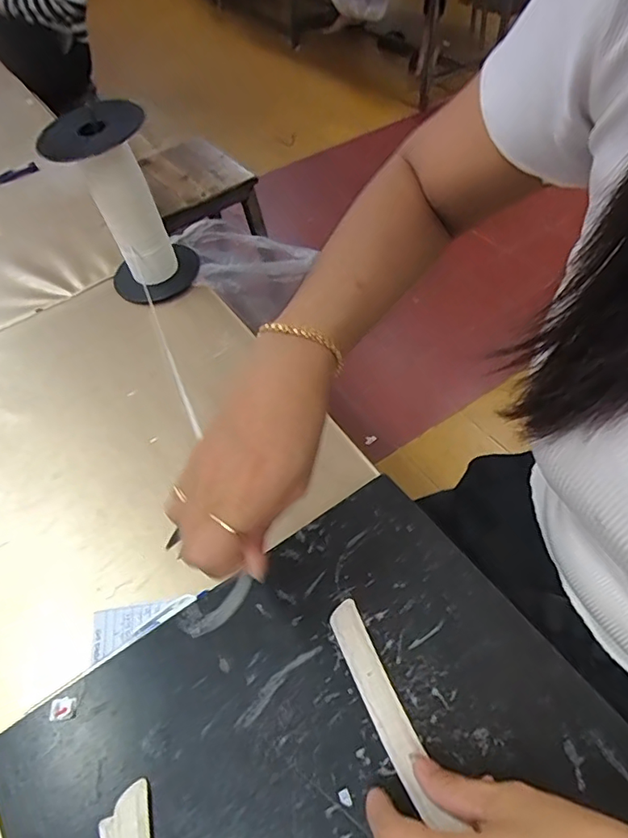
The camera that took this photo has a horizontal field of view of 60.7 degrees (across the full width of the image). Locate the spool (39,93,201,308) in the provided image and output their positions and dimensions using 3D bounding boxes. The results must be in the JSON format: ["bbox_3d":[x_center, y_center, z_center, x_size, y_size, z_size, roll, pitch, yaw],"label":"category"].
[{"bbox_3d":[-0.187,-0.211,0.545,0.106,0.178,0.082,-20,53,-11],"label":"spool"}]

